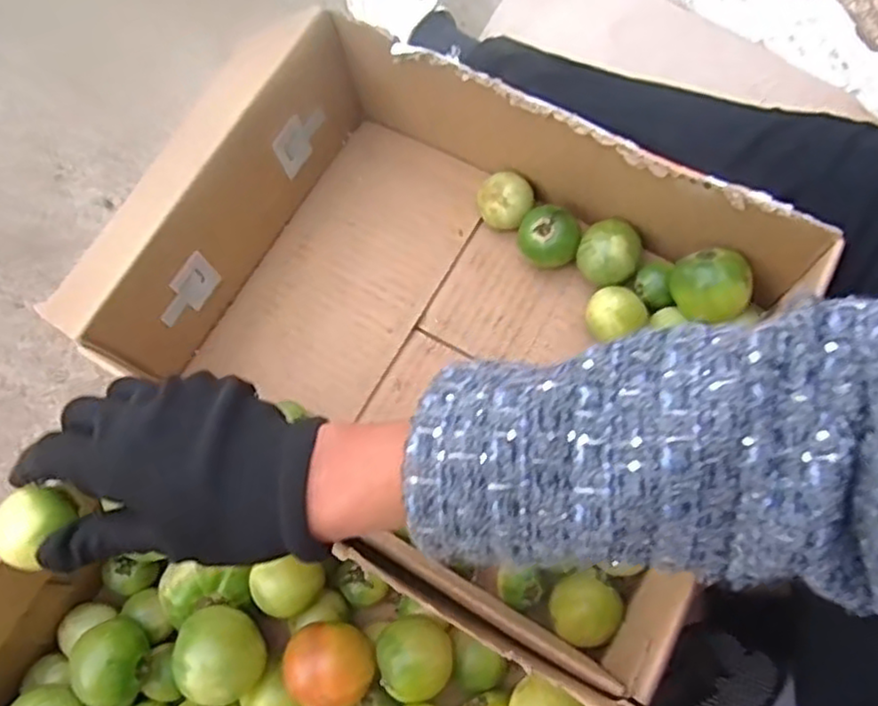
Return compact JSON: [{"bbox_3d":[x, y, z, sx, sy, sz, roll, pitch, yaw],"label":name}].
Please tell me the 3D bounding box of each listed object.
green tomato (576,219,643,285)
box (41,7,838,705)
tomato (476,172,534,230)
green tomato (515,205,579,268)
[{"bbox_3d":[0.116,-0.067,0.491,0.042,0.039,0.042,0,74,1],"label":"green tomato"},{"bbox_3d":[0.001,-0.024,0.456,0.350,0.122,0.268,29,77,9],"label":"box"},{"bbox_3d":[0.048,-0.107,0.512,0.038,0.031,0.035,5,75,3],"label":"tomato"},{"bbox_3d":[0.076,-0.080,0.500,0.039,0.035,0.042,0,74,2],"label":"green tomato"}]

